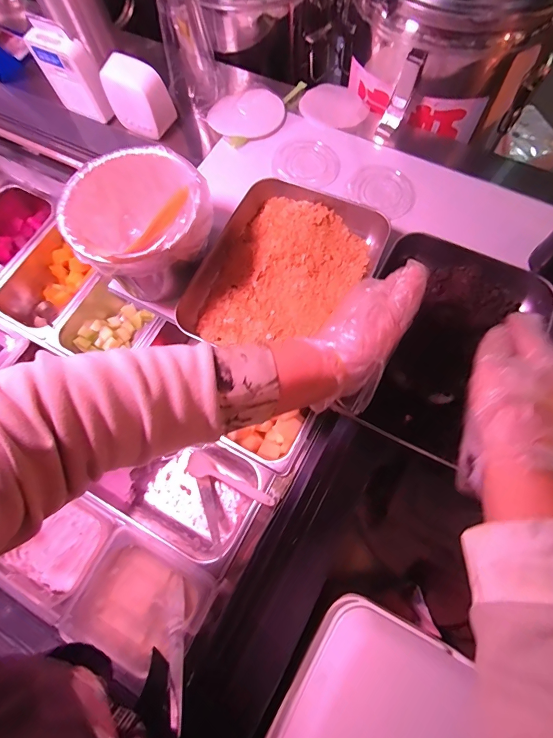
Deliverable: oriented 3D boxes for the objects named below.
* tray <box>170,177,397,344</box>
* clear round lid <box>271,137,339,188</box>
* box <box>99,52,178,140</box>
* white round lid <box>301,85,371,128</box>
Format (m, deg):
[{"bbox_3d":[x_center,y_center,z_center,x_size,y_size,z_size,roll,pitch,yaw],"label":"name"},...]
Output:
[{"bbox_3d":[0.019,-0.125,0.485,0.199,0.039,0.252,23,73,11],"label":"tray"},{"bbox_3d":[0.046,-0.317,0.565,0.097,0.015,0.081,15,80,8],"label":"clear round lid"},{"bbox_3d":[-0.214,-0.420,0.582,0.095,0.093,0.056,33,75,13],"label":"box"},{"bbox_3d":[0.094,-0.437,0.624,0.105,0.016,0.128,-14,58,-4],"label":"white round lid"}]

